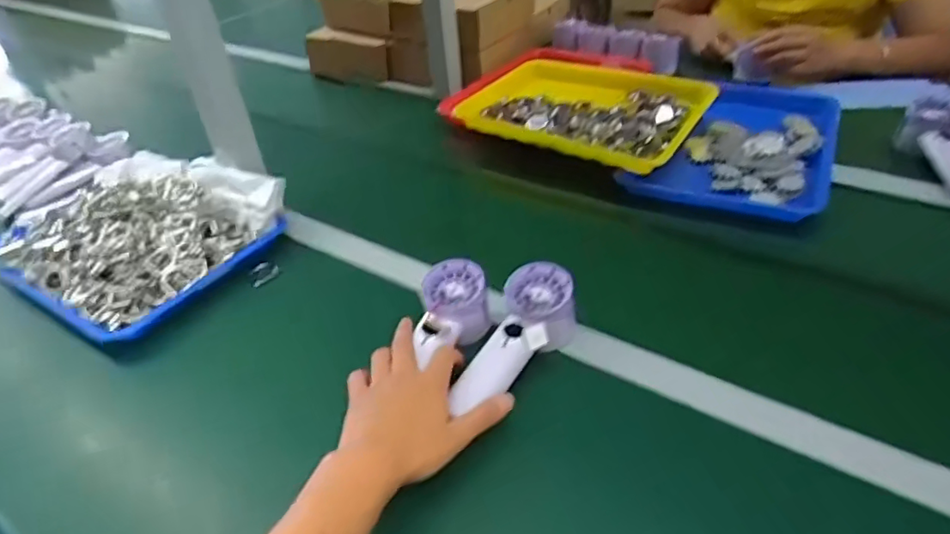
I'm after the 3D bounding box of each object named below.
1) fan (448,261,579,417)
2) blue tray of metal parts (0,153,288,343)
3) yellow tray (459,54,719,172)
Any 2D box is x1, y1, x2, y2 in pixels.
[{"bbox_3d":[0.039,0.069,0.573,0.070,0.050,0.162,26,68,35],"label":"fan"},{"bbox_3d":[-0.419,-0.045,0.734,0.299,0.065,0.247,17,44,27],"label":"blue tray of metal parts"},{"bbox_3d":[0.142,-0.241,0.898,0.343,0.053,0.199,20,45,30],"label":"yellow tray"}]

